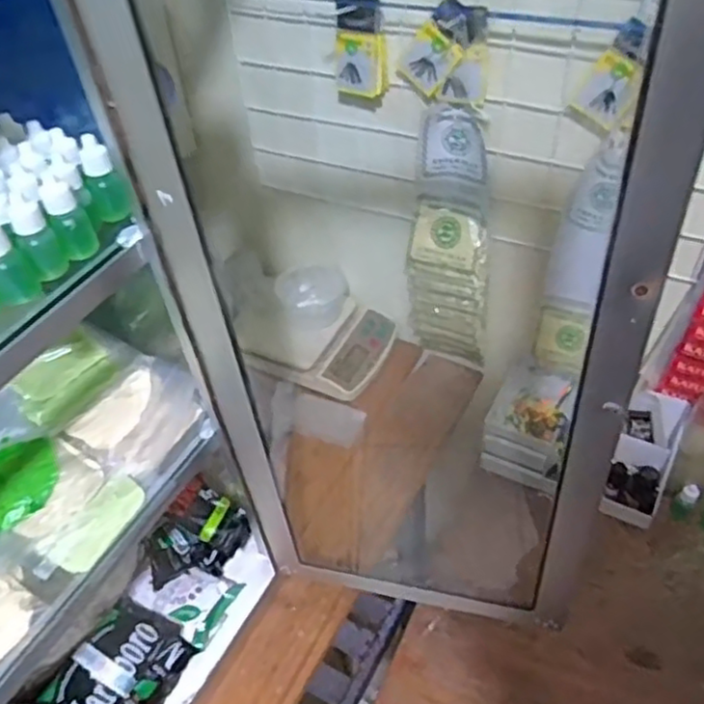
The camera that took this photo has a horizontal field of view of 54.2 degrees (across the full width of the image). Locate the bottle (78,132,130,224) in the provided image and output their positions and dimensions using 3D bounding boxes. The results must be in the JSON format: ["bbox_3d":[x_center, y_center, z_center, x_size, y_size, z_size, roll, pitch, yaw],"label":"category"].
[{"bbox_3d":[-0.162,-0.112,0.446,0.021,0.050,0.022,-26,50,-20],"label":"bottle"}]

